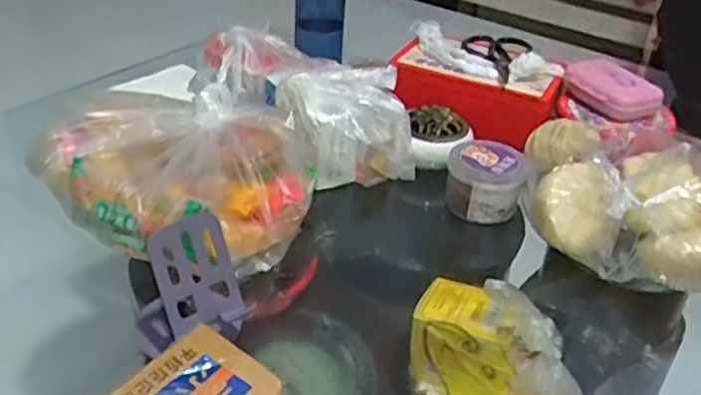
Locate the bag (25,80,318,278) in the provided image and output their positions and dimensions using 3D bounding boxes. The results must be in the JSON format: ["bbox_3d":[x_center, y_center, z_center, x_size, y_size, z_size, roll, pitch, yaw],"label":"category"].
[{"bbox_3d":[-0.169,-0.029,0.670,0.267,0.084,0.213,3,33,-2],"label":"bag"}]

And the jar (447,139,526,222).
[{"bbox_3d":[0.138,-0.017,0.720,0.079,0.055,0.072,12,34,11],"label":"jar"}]

